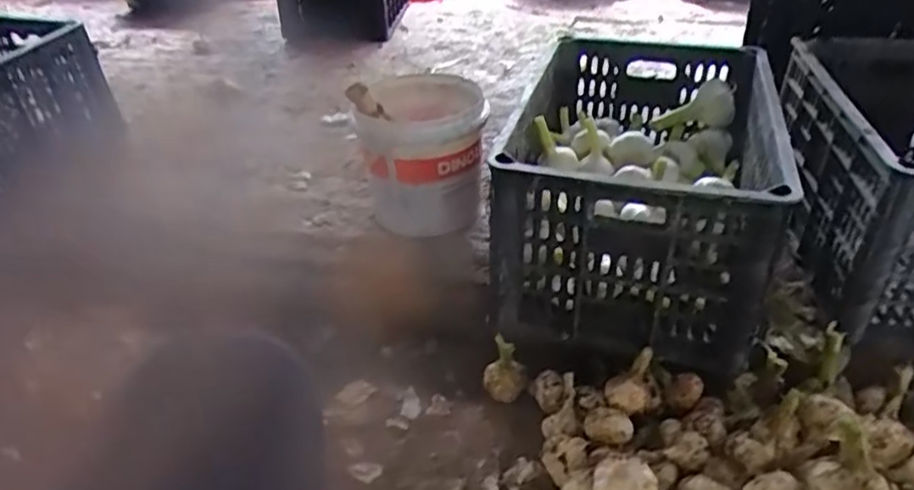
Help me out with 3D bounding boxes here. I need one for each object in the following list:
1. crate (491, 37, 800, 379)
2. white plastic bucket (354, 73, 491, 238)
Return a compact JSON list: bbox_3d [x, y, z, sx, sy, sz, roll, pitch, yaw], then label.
[{"bbox_3d":[0.231,-0.074,0.844,0.280,0.250,0.424,8,36,13],"label":"crate"},{"bbox_3d":[-0.054,-0.109,0.990,0.169,0.230,0.178,-16,38,-20],"label":"white plastic bucket"}]

